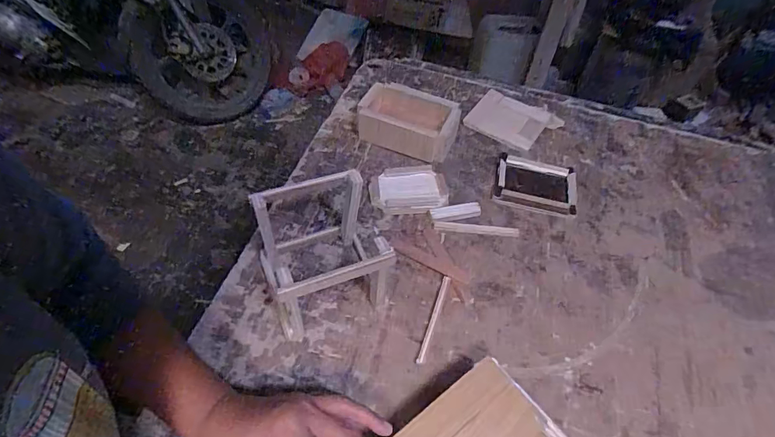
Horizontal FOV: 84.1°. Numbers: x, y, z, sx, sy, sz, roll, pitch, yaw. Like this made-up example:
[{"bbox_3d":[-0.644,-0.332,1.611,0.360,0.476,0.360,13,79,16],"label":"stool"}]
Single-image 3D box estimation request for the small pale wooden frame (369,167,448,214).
[{"bbox_3d":[0.031,-0.043,0.628,0.111,0.018,0.081,1,52,-3],"label":"small pale wooden frame"}]

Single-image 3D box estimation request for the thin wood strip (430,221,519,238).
[{"bbox_3d":[0.123,0.015,0.598,0.121,0.006,0.015,4,52,-1],"label":"thin wood strip"}]

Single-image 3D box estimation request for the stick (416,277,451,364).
[{"bbox_3d":[0.055,0.117,0.509,0.009,0.005,0.114,18,53,10],"label":"stick"}]

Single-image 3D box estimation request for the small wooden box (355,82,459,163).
[{"bbox_3d":[0.032,-0.154,0.690,0.154,0.058,0.094,16,53,8],"label":"small wooden box"}]

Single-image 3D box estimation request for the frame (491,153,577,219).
[{"bbox_3d":[0.225,-0.051,0.653,0.119,0.012,0.099,13,53,6],"label":"frame"}]

